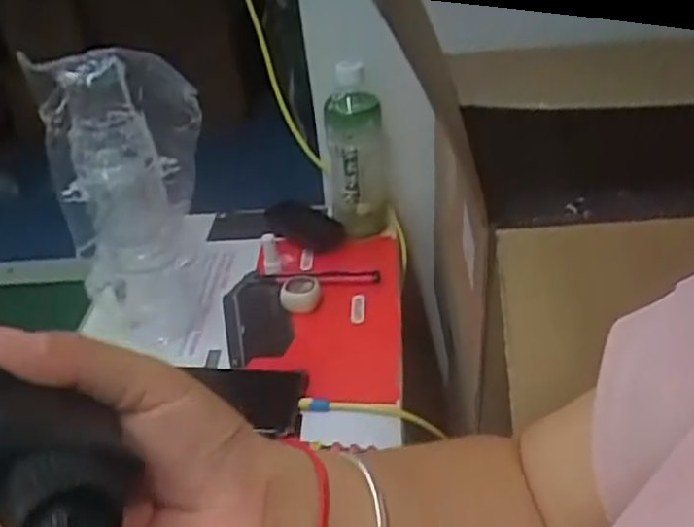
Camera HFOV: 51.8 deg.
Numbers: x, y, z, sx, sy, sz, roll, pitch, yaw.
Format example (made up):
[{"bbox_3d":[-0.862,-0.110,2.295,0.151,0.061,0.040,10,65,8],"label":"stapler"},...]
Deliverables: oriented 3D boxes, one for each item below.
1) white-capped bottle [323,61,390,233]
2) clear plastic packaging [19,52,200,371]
[{"bbox_3d":[0.012,-0.127,0.809,0.068,0.189,0.065,-5,33,2],"label":"white-capped bottle"},{"bbox_3d":[-0.187,-0.049,0.651,0.130,0.278,0.075,-17,34,-16],"label":"clear plastic packaging"}]

